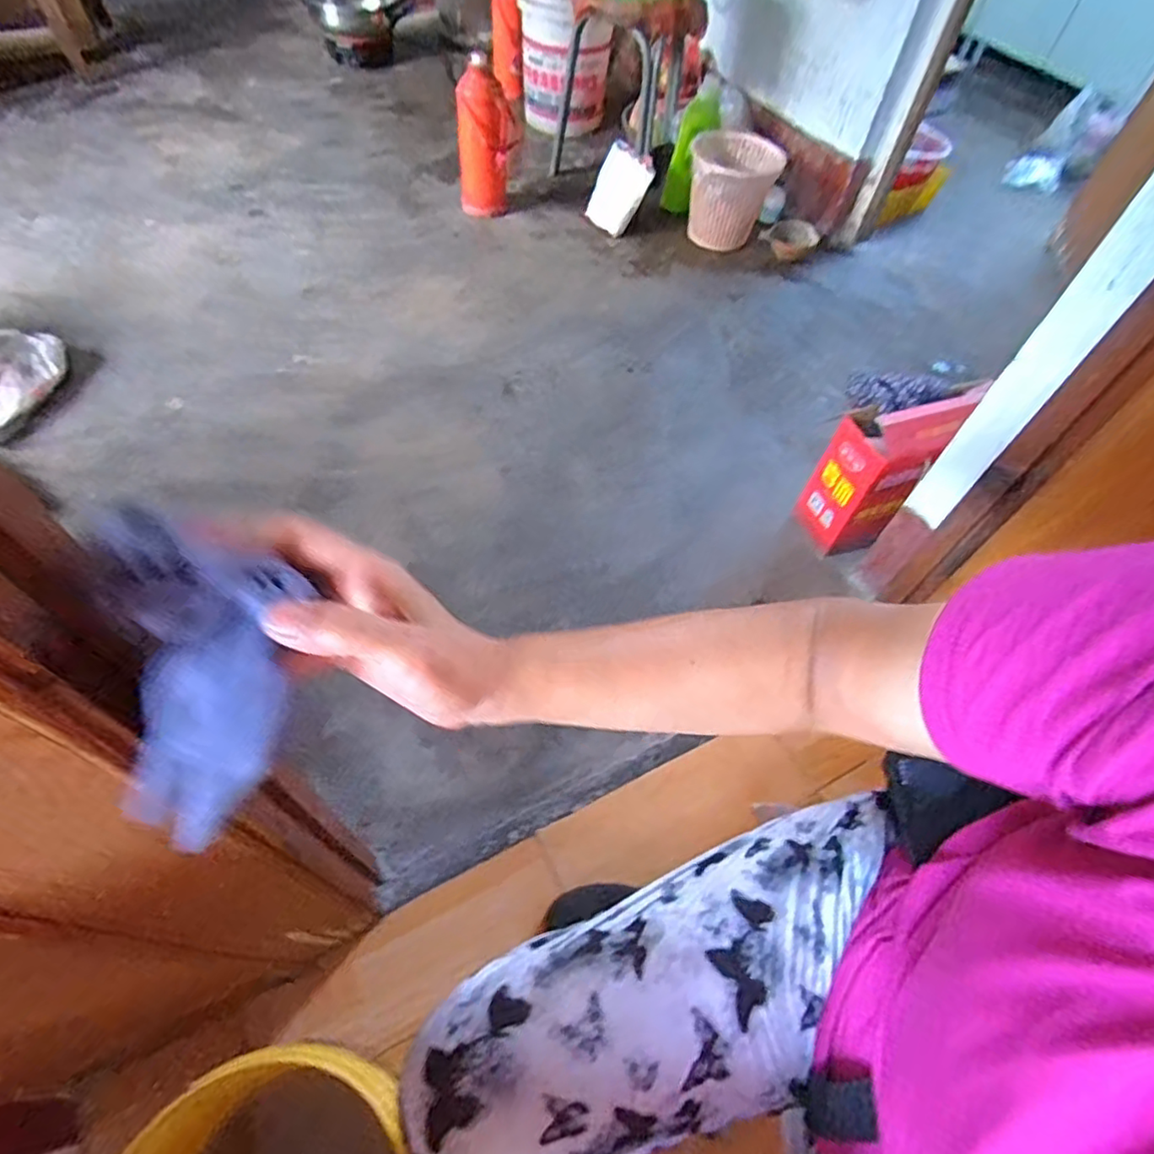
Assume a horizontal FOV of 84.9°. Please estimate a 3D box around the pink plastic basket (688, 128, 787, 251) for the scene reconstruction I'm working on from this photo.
[{"bbox_3d":[0.400,-1.009,1.672,0.227,0.225,0.203,18,56,6],"label":"pink plastic basket"}]

